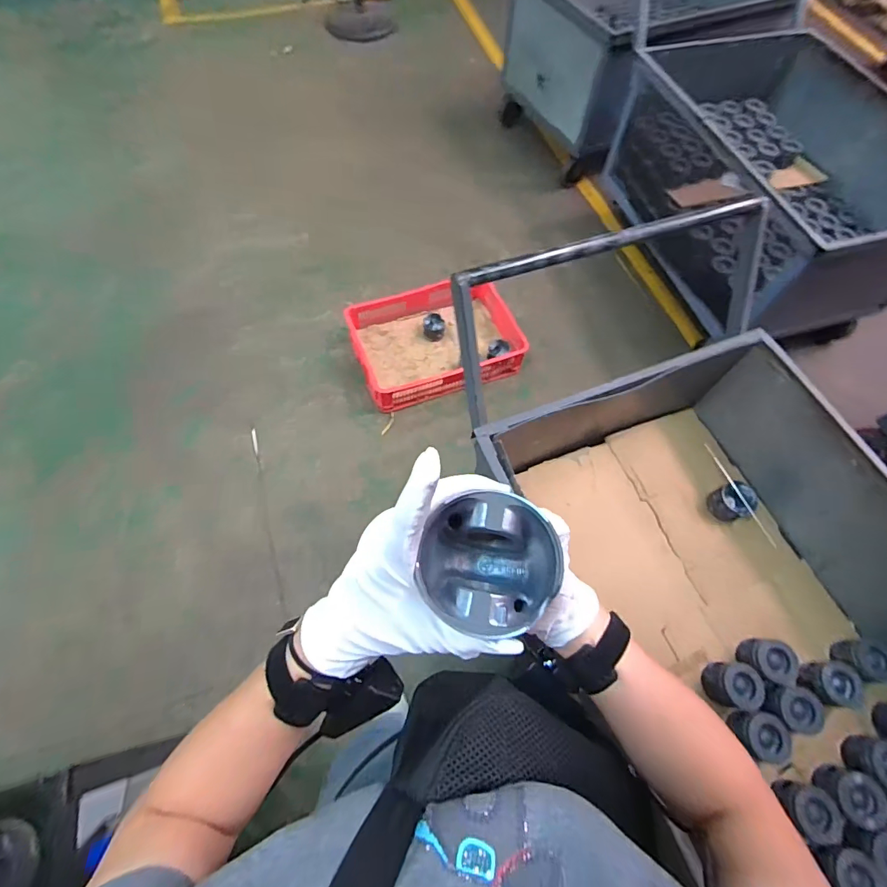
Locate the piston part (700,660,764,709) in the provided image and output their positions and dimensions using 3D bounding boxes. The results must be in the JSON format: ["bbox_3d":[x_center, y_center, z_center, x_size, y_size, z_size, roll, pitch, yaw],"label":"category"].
[{"bbox_3d":[0.623,0.519,0.964,0.099,0.080,0.087,11,65,2],"label":"piston part"}]

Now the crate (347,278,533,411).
[{"bbox_3d":[-0.038,-0.402,1.769,0.614,0.160,0.471,-15,66,-10],"label":"crate"}]

